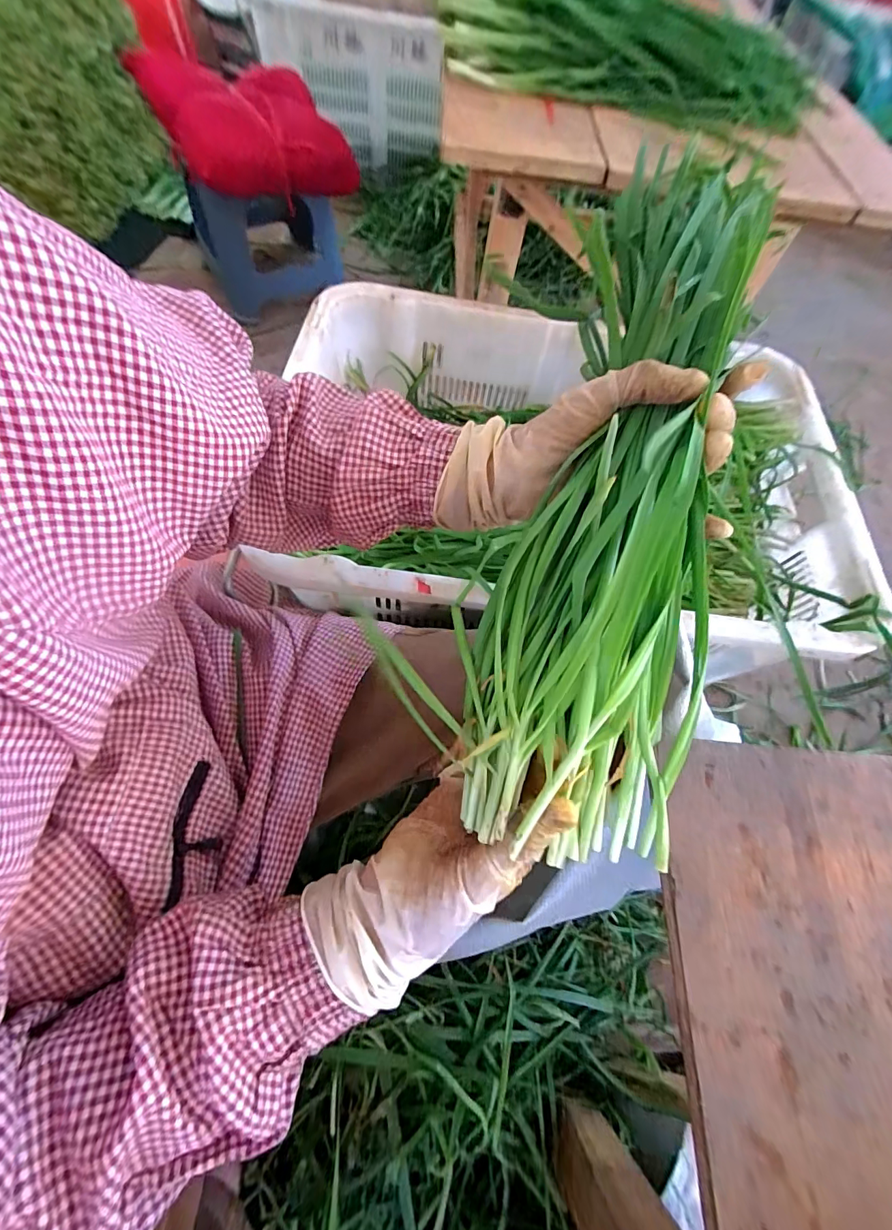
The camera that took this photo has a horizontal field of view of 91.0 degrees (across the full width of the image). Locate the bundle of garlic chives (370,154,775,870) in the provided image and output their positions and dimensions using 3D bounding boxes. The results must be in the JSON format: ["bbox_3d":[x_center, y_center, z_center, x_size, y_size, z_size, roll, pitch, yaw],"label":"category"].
[{"bbox_3d":[0.088,-0.071,0.228,0.140,0.056,0.380,15,82,4],"label":"bundle of garlic chives"}]

